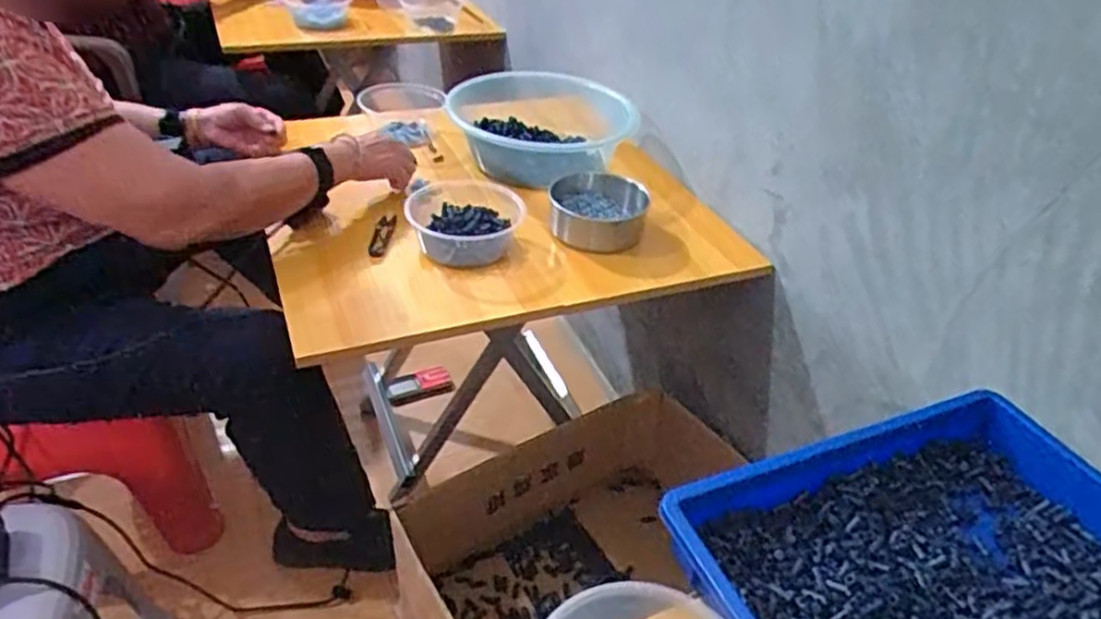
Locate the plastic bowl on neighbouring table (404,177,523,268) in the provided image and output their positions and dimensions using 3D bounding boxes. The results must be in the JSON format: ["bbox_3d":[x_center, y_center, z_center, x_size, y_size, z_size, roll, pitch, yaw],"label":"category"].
[{"bbox_3d":[-0.116,-0.122,0.980,0.155,0.063,0.160,3,37,-3],"label":"plastic bowl on neighbouring table"}]

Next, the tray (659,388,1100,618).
[{"bbox_3d":[0.307,0.196,0.569,0.385,0.057,0.253,-12,41,-22],"label":"tray"}]

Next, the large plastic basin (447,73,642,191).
[{"bbox_3d":[-0.012,-0.293,1.174,0.286,0.089,0.219,-1,38,-9],"label":"large plastic basin"}]

